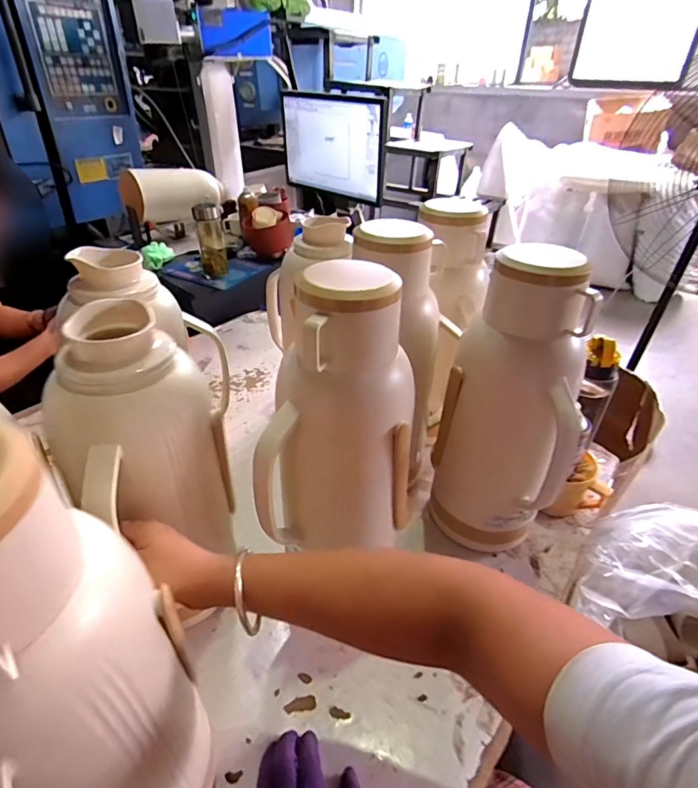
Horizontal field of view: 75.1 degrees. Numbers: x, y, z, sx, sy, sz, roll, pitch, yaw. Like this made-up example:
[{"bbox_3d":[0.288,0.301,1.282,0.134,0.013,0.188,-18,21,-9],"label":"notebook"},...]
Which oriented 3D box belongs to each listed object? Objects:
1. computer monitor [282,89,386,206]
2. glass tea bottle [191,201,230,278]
[{"bbox_3d":[-0.056,-0.787,1.459,0.448,0.302,0.052,27,45,33],"label":"computer monitor"},{"bbox_3d":[-0.384,-0.418,1.273,0.075,0.201,0.065,-8,36,-14],"label":"glass tea bottle"}]

